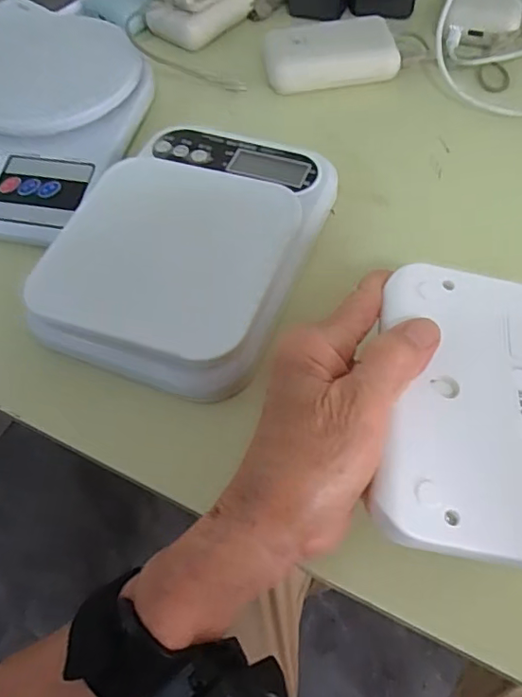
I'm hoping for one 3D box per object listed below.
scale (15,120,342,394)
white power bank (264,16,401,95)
[{"bbox_3d":[-0.043,-0.068,0.339,0.143,0.032,0.194,15,61,13],"label":"scale"},{"bbox_3d":[0.056,-0.238,0.434,0.102,0.028,0.047,-8,59,0],"label":"white power bank"}]

